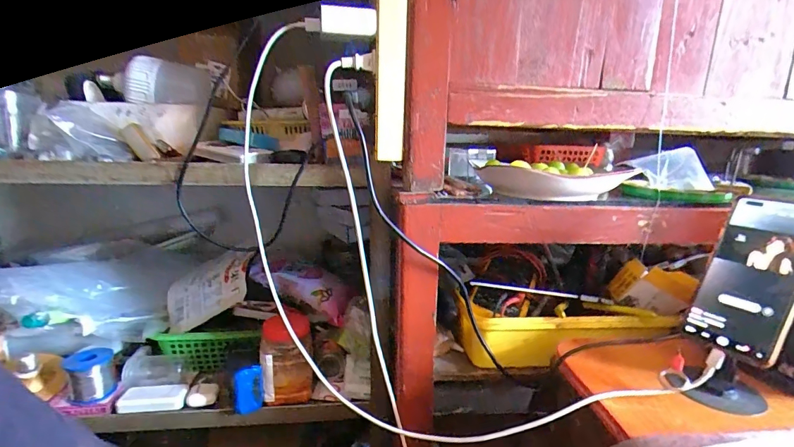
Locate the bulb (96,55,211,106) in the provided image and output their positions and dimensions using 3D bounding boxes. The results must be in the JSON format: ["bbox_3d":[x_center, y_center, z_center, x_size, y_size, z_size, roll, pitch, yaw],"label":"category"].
[{"bbox_3d":[-0.376,-0.224,0.623,0.153,0.067,0.065,-2,13,-15],"label":"bulb"}]

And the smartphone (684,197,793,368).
[{"bbox_3d":[0.356,0.051,0.390,0.007,0.162,0.074,28,-5,-35],"label":"smartphone"}]

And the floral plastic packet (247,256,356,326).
[{"bbox_3d":[-0.176,0.121,0.764,0.201,0.047,0.110,30,27,16],"label":"floral plastic packet"}]

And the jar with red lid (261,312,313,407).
[{"bbox_3d":[-0.174,0.210,0.626,0.076,0.126,0.063,-1,12,-12],"label":"jar with red lid"}]

